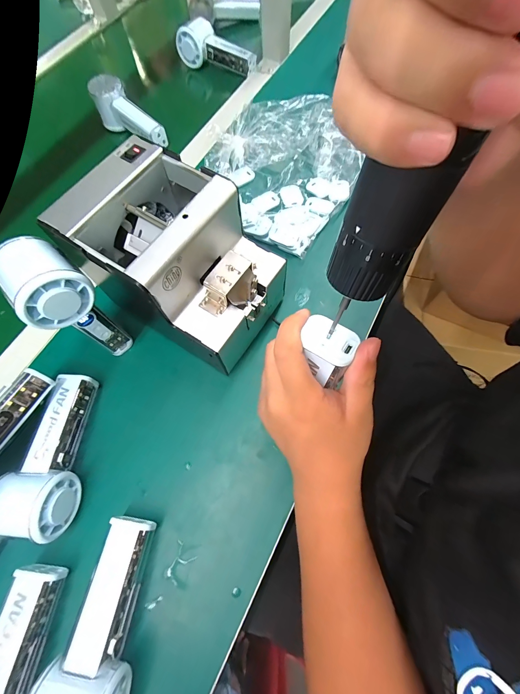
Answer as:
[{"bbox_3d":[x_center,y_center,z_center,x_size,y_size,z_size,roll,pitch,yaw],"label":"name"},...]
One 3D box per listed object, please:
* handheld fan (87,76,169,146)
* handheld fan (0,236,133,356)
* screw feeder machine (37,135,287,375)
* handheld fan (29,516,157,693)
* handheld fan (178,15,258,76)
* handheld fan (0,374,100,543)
[{"bbox_3d":[-0.219,-0.382,0.477,0.060,0.050,0.147,-41,72,-13],"label":"handheld fan"},{"bbox_3d":[-0.181,-0.036,0.290,0.063,0.150,0.056,41,75,17],"label":"handheld fan"},{"bbox_3d":[-0.073,-0.087,0.298,0.166,0.135,0.128,31,73,14],"label":"screw feeder machine"},{"bbox_3d":[-0.134,0.229,0.242,0.066,0.050,0.146,3,68,4],"label":"handheld fan"},{"bbox_3d":[-0.083,-0.559,0.542,0.143,0.058,0.058,25,71,12],"label":"handheld fan"},{"bbox_3d":[-0.202,0.102,0.293,0.057,0.059,0.146,7,69,6],"label":"handheld fan"}]

